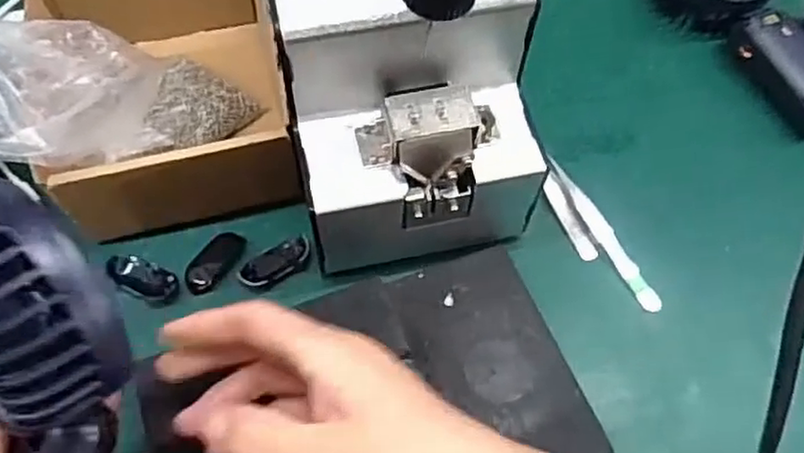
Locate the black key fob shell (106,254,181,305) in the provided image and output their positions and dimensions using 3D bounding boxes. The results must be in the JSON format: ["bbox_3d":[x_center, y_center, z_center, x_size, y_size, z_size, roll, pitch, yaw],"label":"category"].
[{"bbox_3d":[-0.148,0.030,0.389,0.040,0.011,0.022,20,62,8],"label":"black key fob shell"}]

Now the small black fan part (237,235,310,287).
[{"bbox_3d":[-0.074,0.020,0.396,0.044,0.004,0.021,-31,67,-18],"label":"small black fan part"}]

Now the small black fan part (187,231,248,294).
[{"bbox_3d":[-0.109,0.020,0.398,0.020,0.007,0.043,28,63,12],"label":"small black fan part"}]

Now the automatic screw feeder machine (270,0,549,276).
[{"bbox_3d":[-0.002,-0.089,0.381,0.126,0.150,0.168,-10,62,-8],"label":"automatic screw feeder machine"}]

